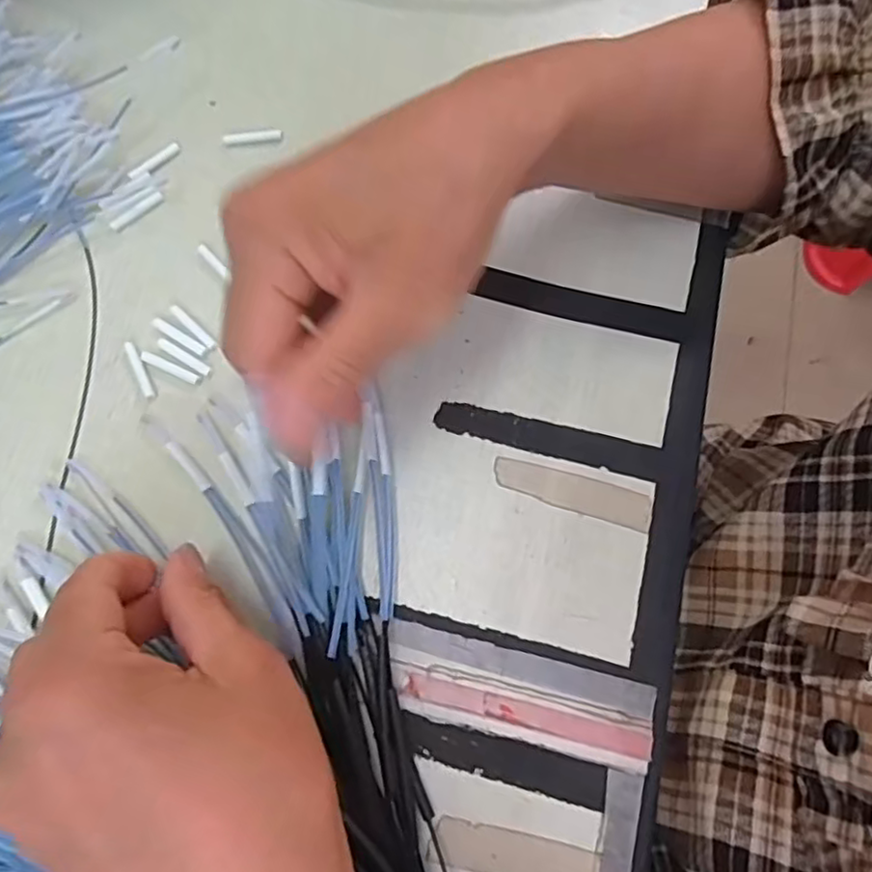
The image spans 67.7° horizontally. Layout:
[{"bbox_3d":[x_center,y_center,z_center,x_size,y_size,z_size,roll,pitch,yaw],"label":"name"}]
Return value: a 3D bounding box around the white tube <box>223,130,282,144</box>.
[{"bbox_3d":[-0.083,-0.135,0.294,0.026,0.004,0.005,-5,74,-3],"label":"white tube"}]

